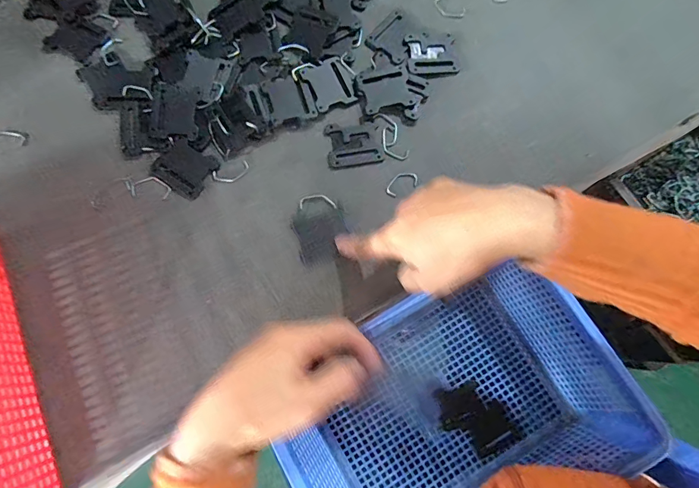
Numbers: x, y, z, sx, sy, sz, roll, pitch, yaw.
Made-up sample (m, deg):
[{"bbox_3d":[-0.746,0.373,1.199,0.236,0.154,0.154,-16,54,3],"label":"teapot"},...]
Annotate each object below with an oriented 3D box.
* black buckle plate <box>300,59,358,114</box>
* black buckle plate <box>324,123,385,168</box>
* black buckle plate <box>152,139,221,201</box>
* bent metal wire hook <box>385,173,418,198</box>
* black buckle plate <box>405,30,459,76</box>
[{"bbox_3d":[-0.018,-0.153,0.387,0.043,0.005,0.047,-24,77,-6],"label":"black buckle plate"},{"bbox_3d":[0.004,-0.094,0.380,0.049,0.004,0.041,-9,76,-2],"label":"black buckle plate"},{"bbox_3d":[-0.149,-0.068,0.366,0.048,0.004,0.044,30,78,7],"label":"black buckle plate"},{"bbox_3d":[0.048,-0.056,0.371,0.033,0.004,0.016,-30,78,-7],"label":"bent metal wire hook"},{"bbox_3d":[0.080,-0.187,0.394,0.050,0.004,0.048,-6,76,-1],"label":"black buckle plate"}]

